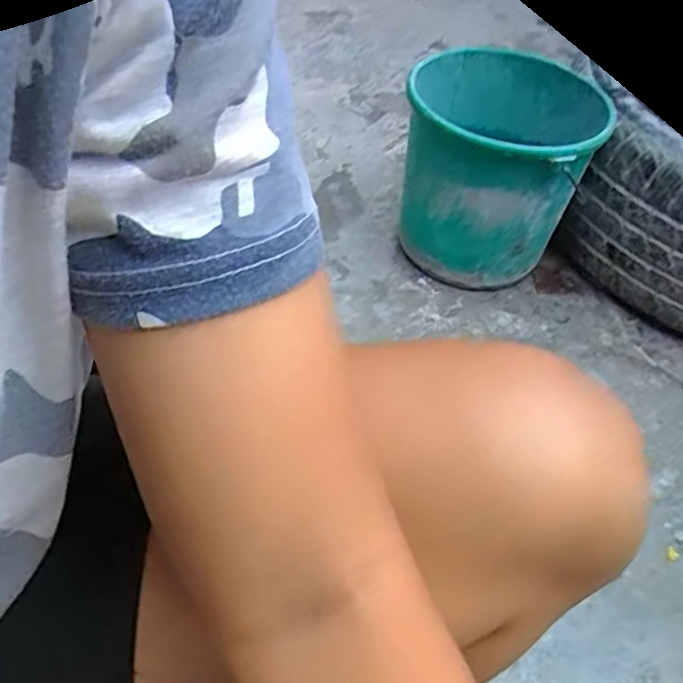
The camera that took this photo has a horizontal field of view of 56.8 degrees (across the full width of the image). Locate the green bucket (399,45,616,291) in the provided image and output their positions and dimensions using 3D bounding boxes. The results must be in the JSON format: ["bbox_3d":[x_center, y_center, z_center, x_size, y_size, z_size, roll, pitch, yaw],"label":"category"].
[{"bbox_3d":[0.217,-0.242,0.931,0.253,0.253,0.283,19,48,12],"label":"green bucket"}]

